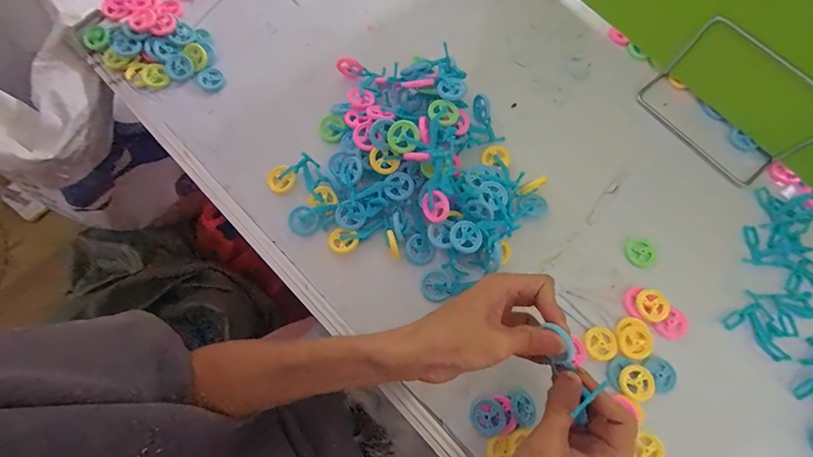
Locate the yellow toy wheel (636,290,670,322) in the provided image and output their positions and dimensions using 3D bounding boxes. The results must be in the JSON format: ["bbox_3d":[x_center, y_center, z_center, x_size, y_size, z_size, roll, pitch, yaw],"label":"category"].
[{"bbox_3d":[0.228,0.071,0.349,0.029,0.005,0.028,0,72,1],"label":"yellow toy wheel"}]

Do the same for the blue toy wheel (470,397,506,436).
[{"bbox_3d":[0.070,0.162,0.325,0.028,0.011,0.028,0,72,1],"label":"blue toy wheel"}]

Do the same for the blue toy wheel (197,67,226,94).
[{"bbox_3d":[-0.218,-0.166,0.420,0.029,0.004,0.026,41,77,13],"label":"blue toy wheel"}]

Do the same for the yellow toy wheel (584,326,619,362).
[{"bbox_3d":[0.178,0.105,0.344,0.030,0.004,0.028,0,72,1],"label":"yellow toy wheel"}]

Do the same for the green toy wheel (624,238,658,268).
[{"bbox_3d":[0.231,0.024,0.371,0.032,0.005,0.028,-17,72,-5],"label":"green toy wheel"}]

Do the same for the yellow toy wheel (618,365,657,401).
[{"bbox_3d":[0.203,0.136,0.332,0.029,0.005,0.028,0,72,1],"label":"yellow toy wheel"}]

